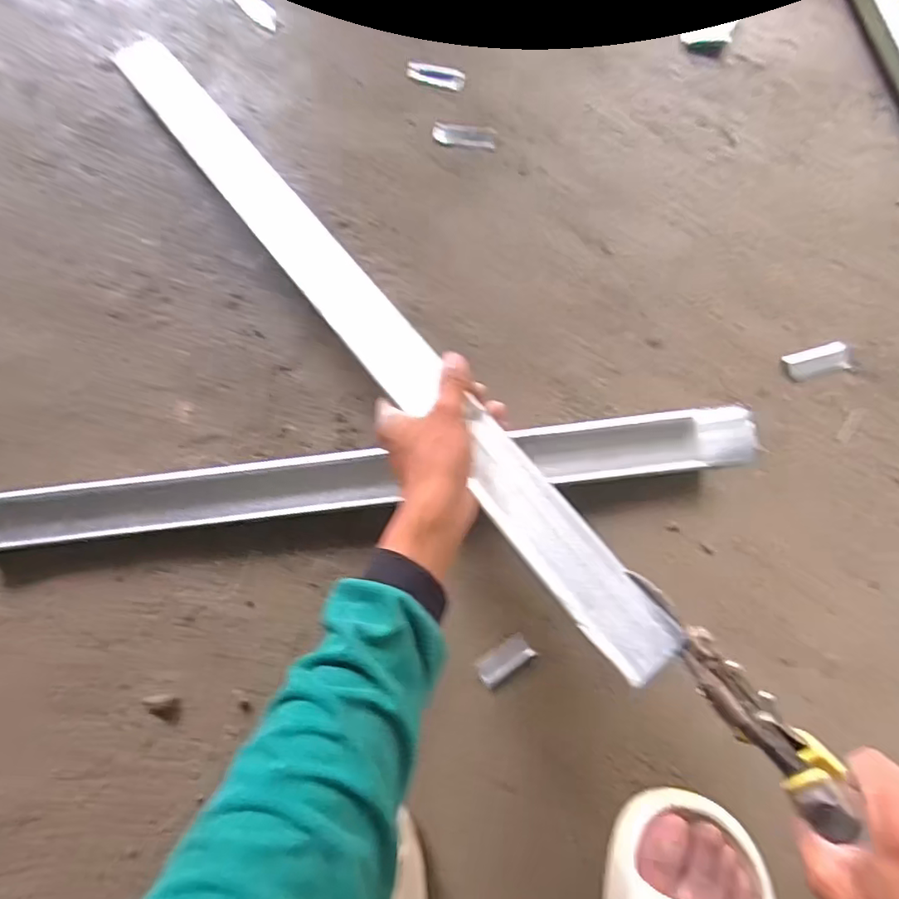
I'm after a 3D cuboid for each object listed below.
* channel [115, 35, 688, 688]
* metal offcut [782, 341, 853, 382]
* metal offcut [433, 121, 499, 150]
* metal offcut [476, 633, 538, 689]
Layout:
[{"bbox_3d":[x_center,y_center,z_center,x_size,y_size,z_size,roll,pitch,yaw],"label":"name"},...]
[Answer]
[{"bbox_3d":[-0.078,-0.114,0.442,0.056,0.024,0.669,-39,74,-3],"label":"channel"},{"bbox_3d":[0.321,-0.077,0.489,0.054,0.006,0.024,-15,81,1],"label":"metal offcut"},{"bbox_3d":[0.015,-0.307,0.545,0.060,0.004,0.026,7,82,4],"label":"metal offcut"},{"bbox_3d":[0.047,0.178,0.474,0.048,0.020,0.025,-33,81,-2],"label":"metal offcut"}]

